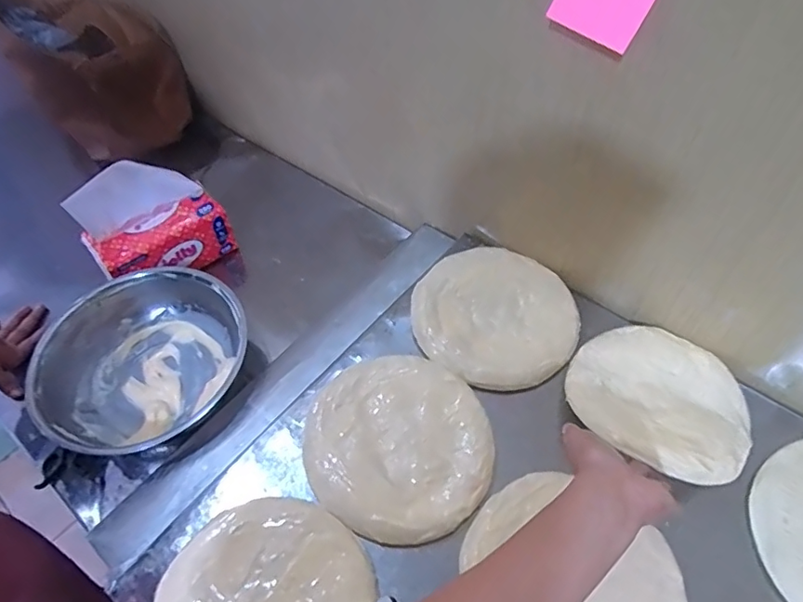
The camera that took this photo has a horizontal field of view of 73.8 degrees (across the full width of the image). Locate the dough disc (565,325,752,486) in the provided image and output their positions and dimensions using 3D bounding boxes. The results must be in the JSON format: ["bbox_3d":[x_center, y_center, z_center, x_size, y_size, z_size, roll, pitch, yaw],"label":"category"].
[{"bbox_3d":[0.287,0.104,0.587,0.183,0.025,0.187,3,43,-3],"label":"dough disc"}]

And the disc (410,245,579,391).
[{"bbox_3d":[0.115,0.014,0.668,0.198,0.009,0.188,-1,55,1],"label":"disc"}]

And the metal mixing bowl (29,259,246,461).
[{"bbox_3d":[-0.350,0.076,0.717,0.224,0.079,0.263,24,59,18],"label":"metal mixing bowl"}]

